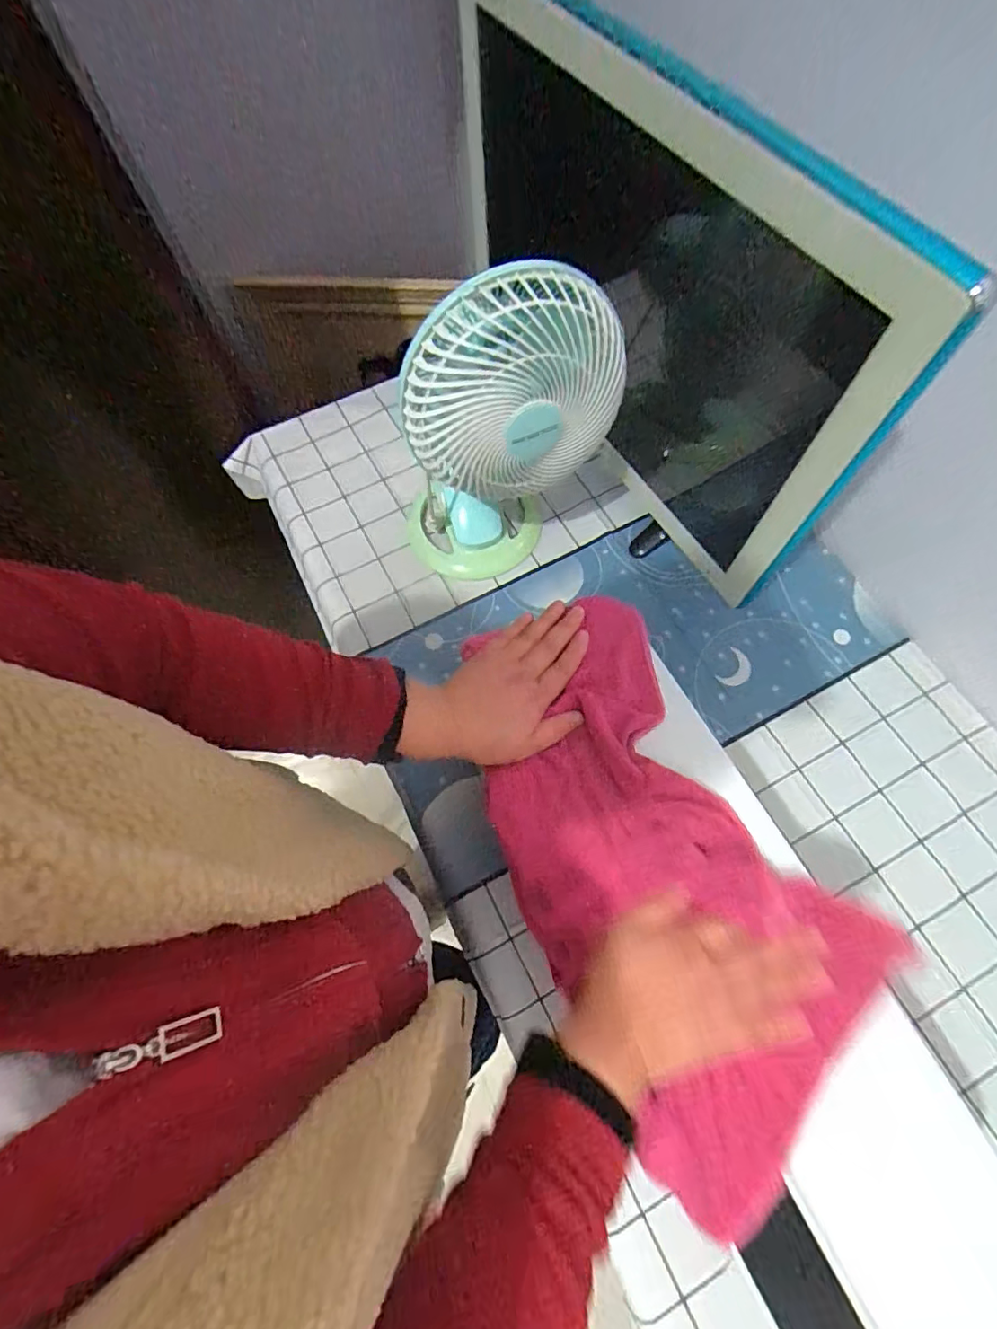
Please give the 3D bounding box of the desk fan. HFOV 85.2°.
[{"bbox_3d":[-0.002,-0.239,0.574,0.231,0.330,0.141,-16,69,-3],"label":"desk fan"}]

